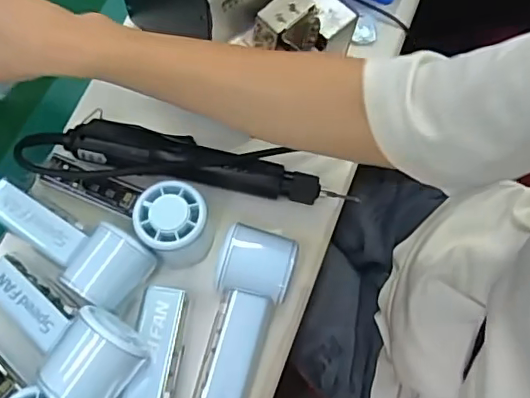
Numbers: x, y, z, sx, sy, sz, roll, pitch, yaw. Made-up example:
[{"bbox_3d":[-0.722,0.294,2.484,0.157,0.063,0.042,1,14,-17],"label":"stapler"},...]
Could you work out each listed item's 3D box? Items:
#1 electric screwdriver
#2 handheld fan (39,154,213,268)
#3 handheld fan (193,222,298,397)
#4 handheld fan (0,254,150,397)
[{"bbox_3d":[-0.061,-0.030,0.501,0.237,0.040,0.054,10,69,2],"label":"electric screwdriver"},{"bbox_3d":[-0.115,0.000,0.474,0.158,0.057,0.061,31,71,10],"label":"handheld fan"},{"bbox_3d":[-0.019,0.100,0.449,0.058,0.042,0.149,14,69,4],"label":"handheld fan"},{"bbox_3d":[-0.159,0.096,0.419,0.155,0.056,0.066,28,69,30],"label":"handheld fan"}]

